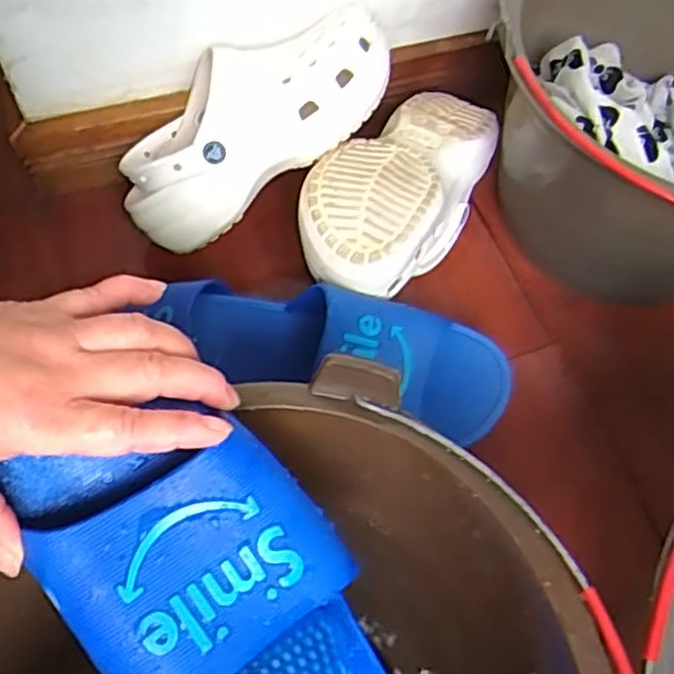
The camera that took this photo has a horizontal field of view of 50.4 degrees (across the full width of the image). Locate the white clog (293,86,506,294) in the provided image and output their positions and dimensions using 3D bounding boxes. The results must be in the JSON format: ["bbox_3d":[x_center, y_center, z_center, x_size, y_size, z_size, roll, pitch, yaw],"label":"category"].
[{"bbox_3d":[0.048,-0.114,0.567,0.103,0.081,0.233,31,53,11],"label":"white clog"}]

